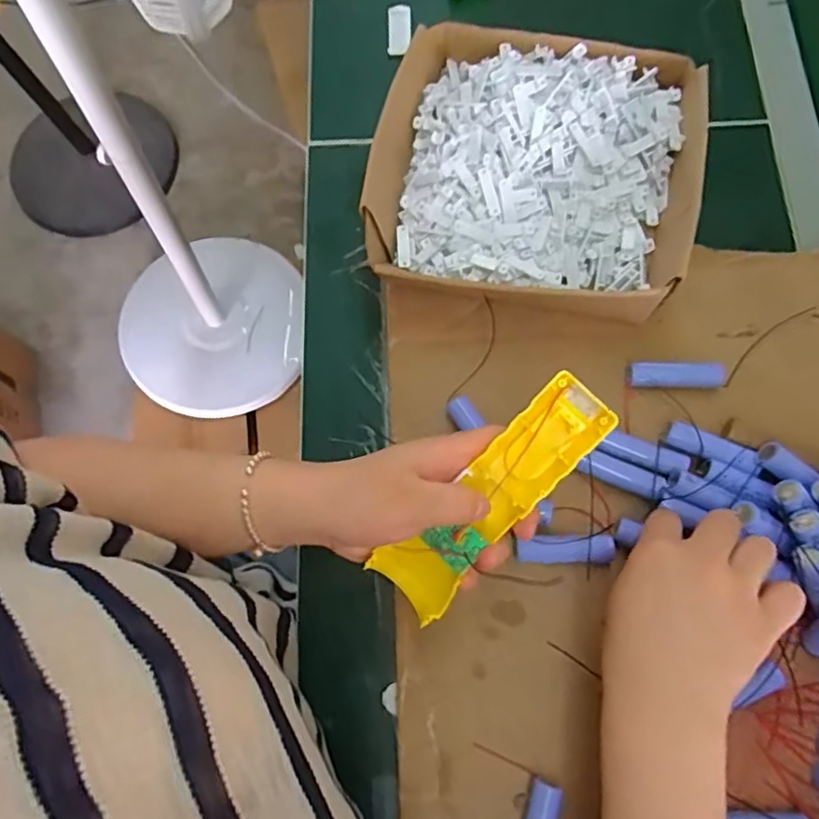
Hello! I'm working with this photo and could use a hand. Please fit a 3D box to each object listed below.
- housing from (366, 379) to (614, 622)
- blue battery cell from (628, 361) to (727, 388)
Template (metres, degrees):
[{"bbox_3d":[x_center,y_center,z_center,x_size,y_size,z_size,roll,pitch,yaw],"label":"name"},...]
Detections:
[{"bbox_3d":[0.046,0.050,0.355,0.046,0.022,0.159,43,97,12],"label":"housing"},{"bbox_3d":[0.197,-0.025,0.460,0.072,0.014,0.017,-2,74,1],"label":"blue battery cell"}]

